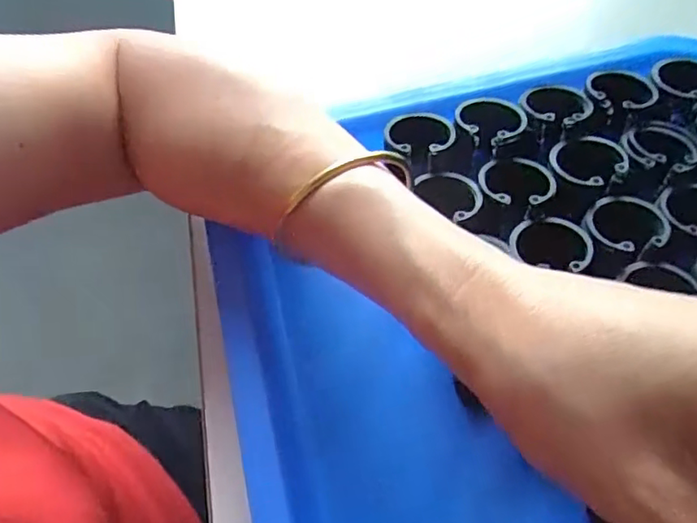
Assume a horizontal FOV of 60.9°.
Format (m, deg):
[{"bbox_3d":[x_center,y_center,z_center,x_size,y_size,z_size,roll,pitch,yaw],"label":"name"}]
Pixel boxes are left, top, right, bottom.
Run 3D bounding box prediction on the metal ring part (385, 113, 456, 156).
[{"bbox_3d":[0.036,-0.067,0.306,0.035,0.004,0.034,-5,47,2],"label":"metal ring part"}]

